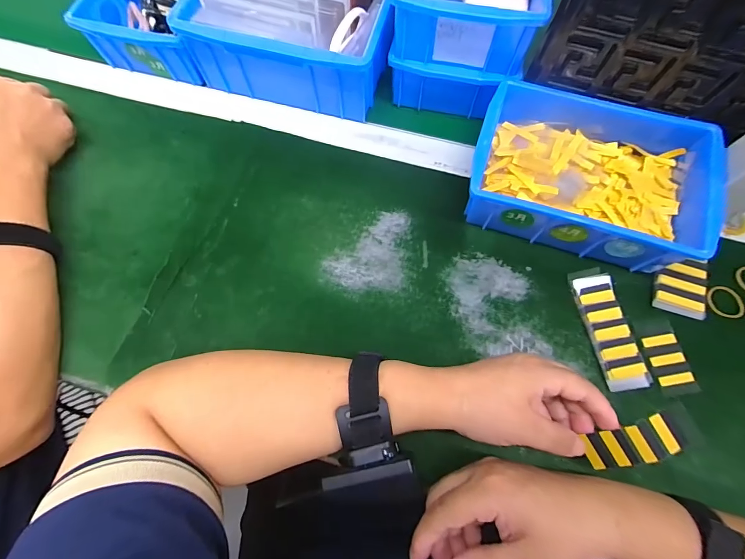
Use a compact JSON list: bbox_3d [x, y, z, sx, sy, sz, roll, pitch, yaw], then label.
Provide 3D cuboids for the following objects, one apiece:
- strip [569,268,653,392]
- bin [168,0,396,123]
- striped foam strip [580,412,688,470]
[{"bbox_3d":[0.209,0.042,0.322,0.035,0.013,0.106,-9,71,-3],"label":"strip"},{"bbox_3d":[-0.071,-0.327,0.416,0.200,0.084,0.275,11,71,4],"label":"bin"},{"bbox_3d":[0.181,0.116,0.255,0.061,0.006,0.030,-39,87,27],"label":"striped foam strip"}]

